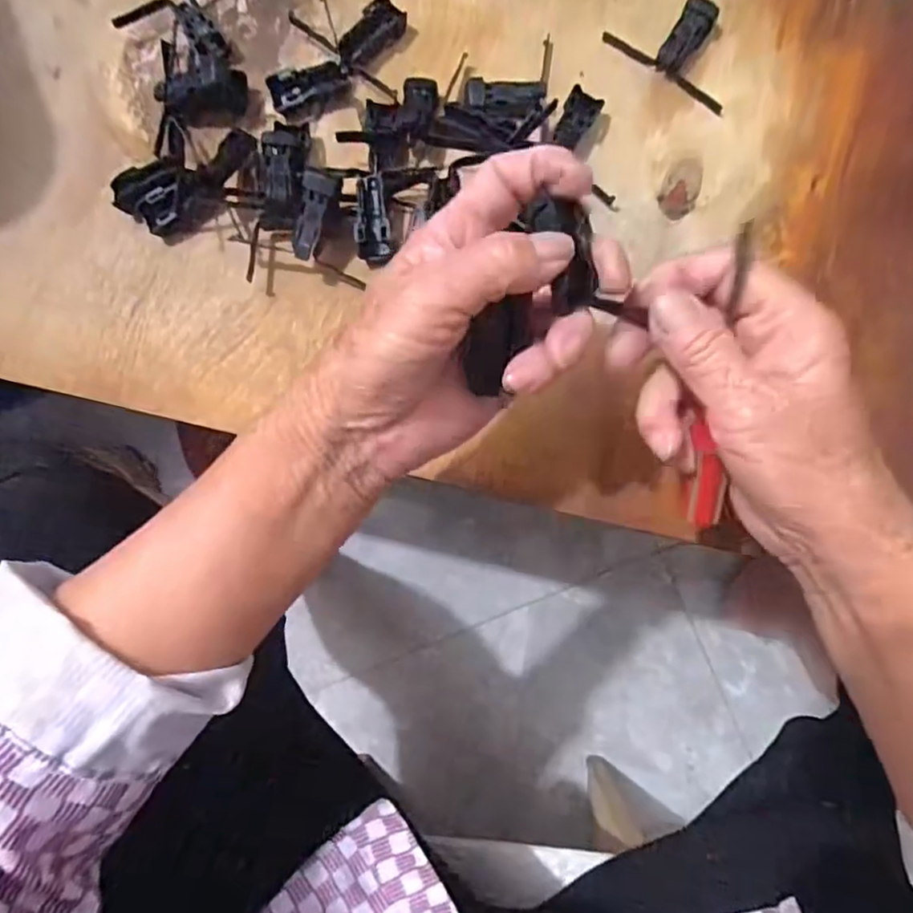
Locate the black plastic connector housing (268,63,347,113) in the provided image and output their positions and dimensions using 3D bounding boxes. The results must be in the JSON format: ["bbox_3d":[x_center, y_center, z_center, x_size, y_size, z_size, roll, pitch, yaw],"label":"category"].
[{"bbox_3d":[-0.089,-0.222,0.361,0.045,0.010,0.017,-17,82,-1],"label":"black plastic connector housing"}]

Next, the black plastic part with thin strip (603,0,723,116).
[{"bbox_3d":[0.138,-0.250,0.362,0.082,0.015,0.048,38,85,6],"label":"black plastic part with thin strip"}]

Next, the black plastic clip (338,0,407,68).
[{"bbox_3d":[-0.053,-0.257,0.367,0.021,0.012,0.048,42,85,6],"label":"black plastic clip"}]

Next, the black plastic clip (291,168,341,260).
[{"bbox_3d":[-0.080,-0.134,0.337,0.015,0.014,0.047,22,101,4],"label":"black plastic clip"}]

